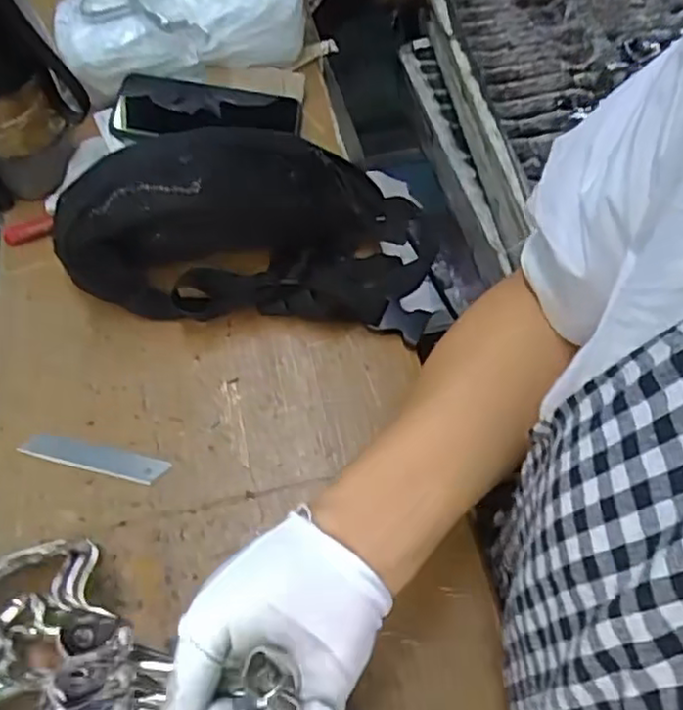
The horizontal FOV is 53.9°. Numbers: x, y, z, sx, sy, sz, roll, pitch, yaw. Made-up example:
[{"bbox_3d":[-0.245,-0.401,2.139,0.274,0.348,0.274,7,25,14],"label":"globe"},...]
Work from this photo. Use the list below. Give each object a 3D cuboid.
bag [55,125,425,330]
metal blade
[{"bbox_3d":[-0.076,-0.096,0.506,0.275,0.098,0.116,-2,57,1],"label":"bag"},{"bbox_3d":[-0.169,0.069,0.459,0.105,0.004,0.020,12,58,10],"label":"metal blade"}]

